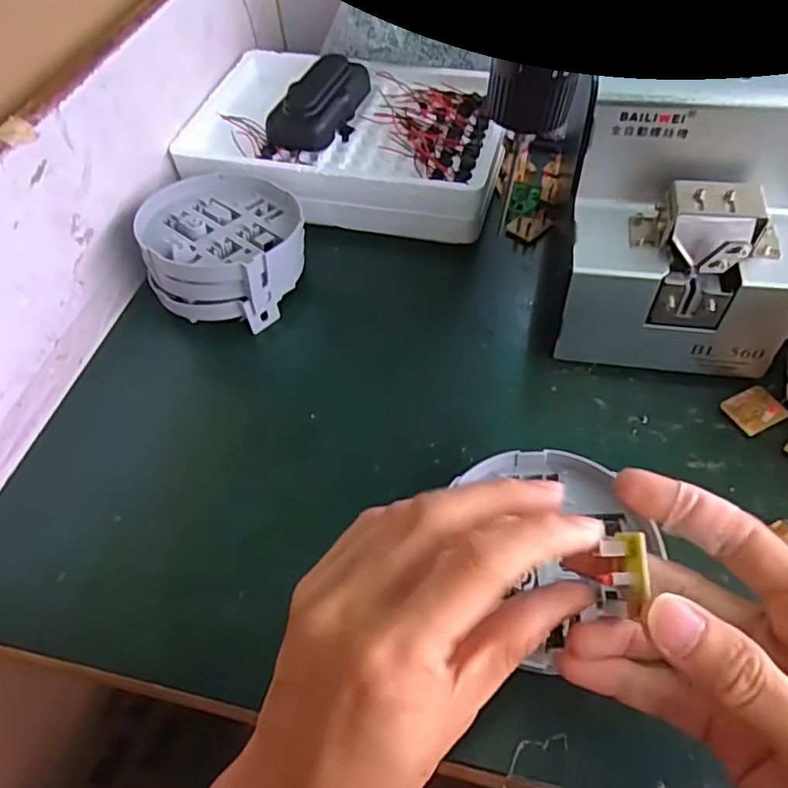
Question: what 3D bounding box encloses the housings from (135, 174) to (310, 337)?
[{"bbox_3d":[-0.114,-0.103,0.420,0.103,0.056,0.097,-2,53,2],"label":"housings"}]

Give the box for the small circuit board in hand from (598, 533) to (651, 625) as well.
[{"bbox_3d":[0.076,0.059,0.201,0.013,0.011,0.028,3,54,6],"label":"small circuit board in hand"}]

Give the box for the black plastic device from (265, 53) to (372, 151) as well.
[{"bbox_3d":[-0.056,-0.233,0.476,0.045,0.024,0.101,18,56,16],"label":"black plastic device"}]

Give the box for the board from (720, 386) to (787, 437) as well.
[{"bbox_3d":[0.207,0.009,0.350,0.028,0.005,0.026,-23,55,-13],"label":"board"}]

